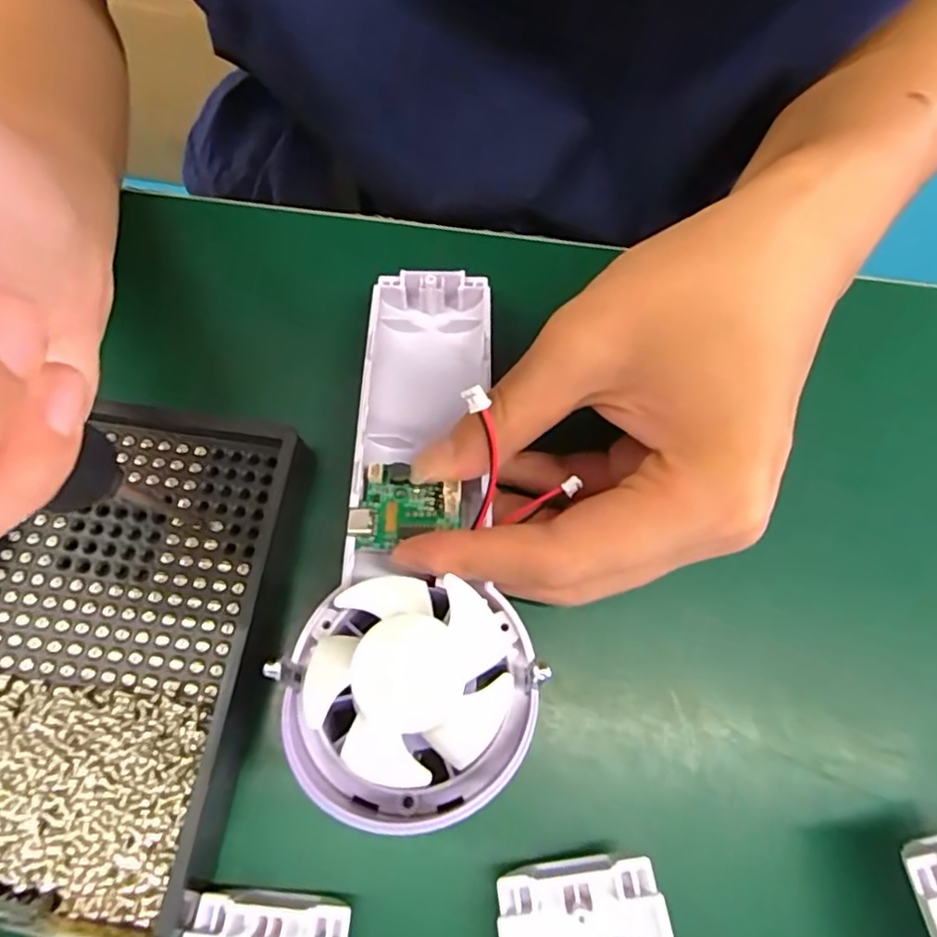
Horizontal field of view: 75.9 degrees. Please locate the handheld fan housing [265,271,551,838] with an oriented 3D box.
[{"bbox_3d":[-0.016,0.007,0.183,0.060,0.031,0.172,1,53,-2],"label":"handheld fan housing"}]

